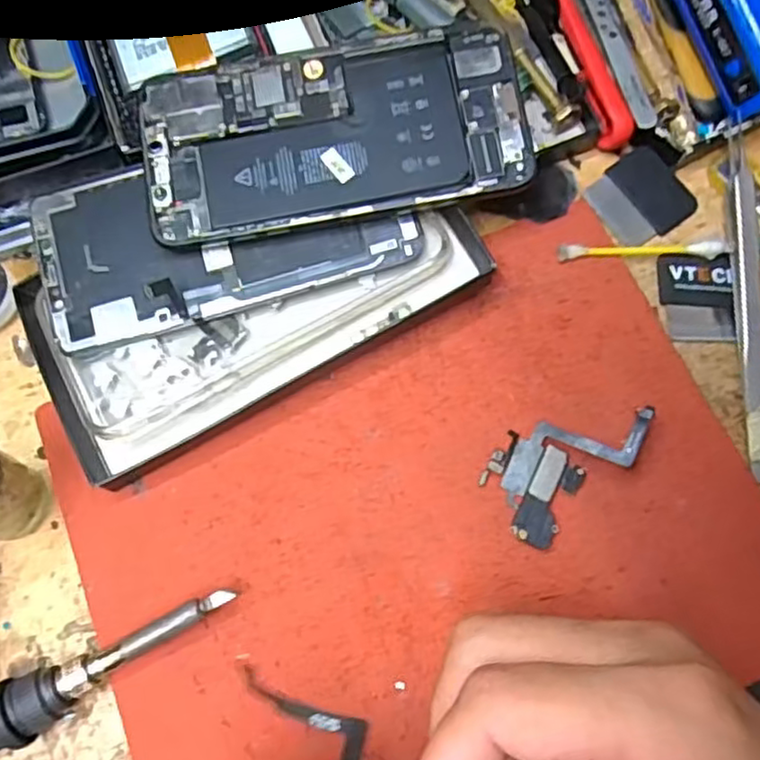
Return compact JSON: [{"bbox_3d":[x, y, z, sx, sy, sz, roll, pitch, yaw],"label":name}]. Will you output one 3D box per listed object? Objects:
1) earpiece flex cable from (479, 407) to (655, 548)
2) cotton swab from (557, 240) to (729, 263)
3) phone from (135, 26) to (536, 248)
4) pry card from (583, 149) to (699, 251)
[{"bbox_3d":[0.072,0.029,0.268,0.067,0.014,0.038,-43,77,-13],"label":"earpiece flex cable"},{"bbox_3d":[0.113,-0.056,0.299,0.071,0.009,0.008,-1,72,-1],"label":"cotton swab"},{"bbox_3d":[-0.019,-0.101,0.281,0.153,0.004,0.073,-9,81,0],"label":"phone"},{"bbox_3d":[0.118,-0.083,0.312,0.042,0.008,0.038,-32,75,-10],"label":"pry card"}]

